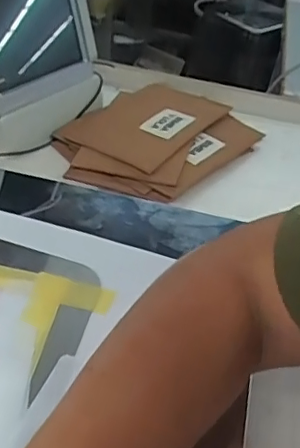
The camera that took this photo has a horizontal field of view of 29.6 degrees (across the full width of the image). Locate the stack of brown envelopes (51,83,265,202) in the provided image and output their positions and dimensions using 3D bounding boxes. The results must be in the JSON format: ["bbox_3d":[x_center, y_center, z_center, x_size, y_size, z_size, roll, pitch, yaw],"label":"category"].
[{"bbox_3d":[0.004,-0.099,0.633,0.169,0.030,0.225,31,45,27],"label":"stack of brown envelopes"}]

